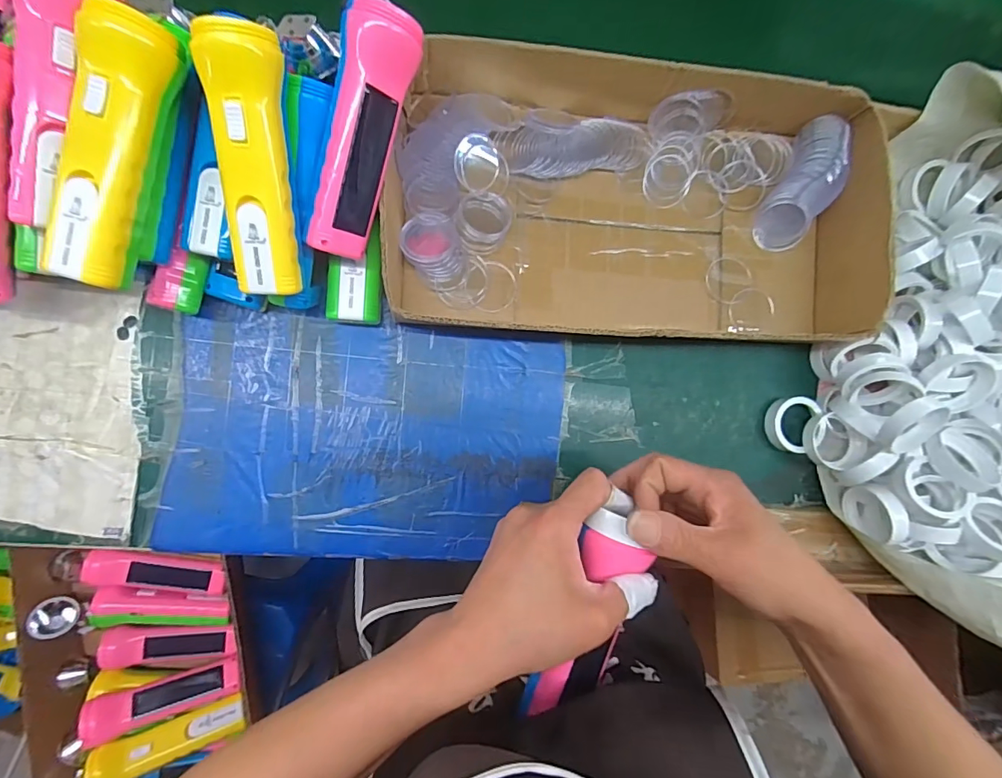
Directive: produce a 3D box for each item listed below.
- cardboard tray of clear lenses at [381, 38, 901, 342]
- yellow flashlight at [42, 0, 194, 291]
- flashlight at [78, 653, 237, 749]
[{"bbox_3d":[0.123,-0.163,0.401,0.425,0.059,0.239,2,86,-8],"label":"cardboard tray of clear lenses"},{"bbox_3d":[-0.235,-0.142,0.275,0.048,0.044,0.159,19,84,-7],"label":"yellow flashlight"},{"bbox_3d":[-0.408,0.376,0.563,0.160,0.048,0.051,-5,91,-31],"label":"flashlight"}]

